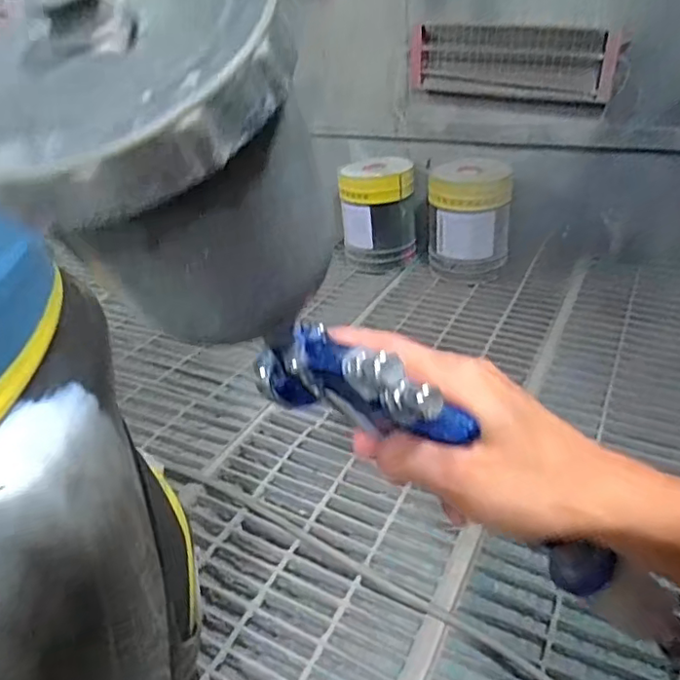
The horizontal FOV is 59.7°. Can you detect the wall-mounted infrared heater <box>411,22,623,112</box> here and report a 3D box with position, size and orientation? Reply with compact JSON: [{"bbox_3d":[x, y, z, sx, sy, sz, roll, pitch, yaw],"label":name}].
[{"bbox_3d":[0.491,-0.801,1.738,0.615,0.212,0.052,15,36,29],"label":"wall-mounted infrared heater"}]

